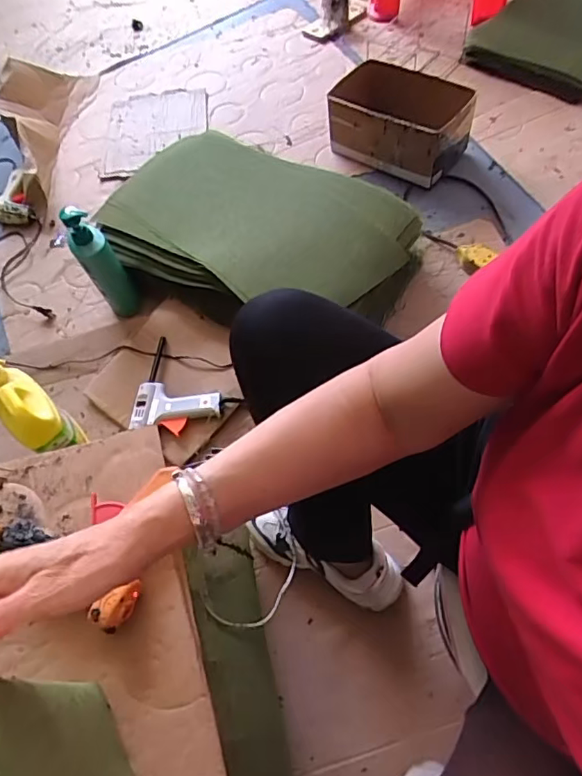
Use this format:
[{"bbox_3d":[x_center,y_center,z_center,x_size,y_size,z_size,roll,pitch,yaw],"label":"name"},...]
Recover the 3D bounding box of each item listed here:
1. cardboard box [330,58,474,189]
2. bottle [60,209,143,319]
[{"bbox_3d":[0.246,-0.606,1.235,0.296,0.164,0.160,27,67,20],"label":"cardboard box"},{"bbox_3d":[-0.376,-0.243,1.068,0.072,0.260,0.094,-33,62,-12],"label":"bottle"}]

